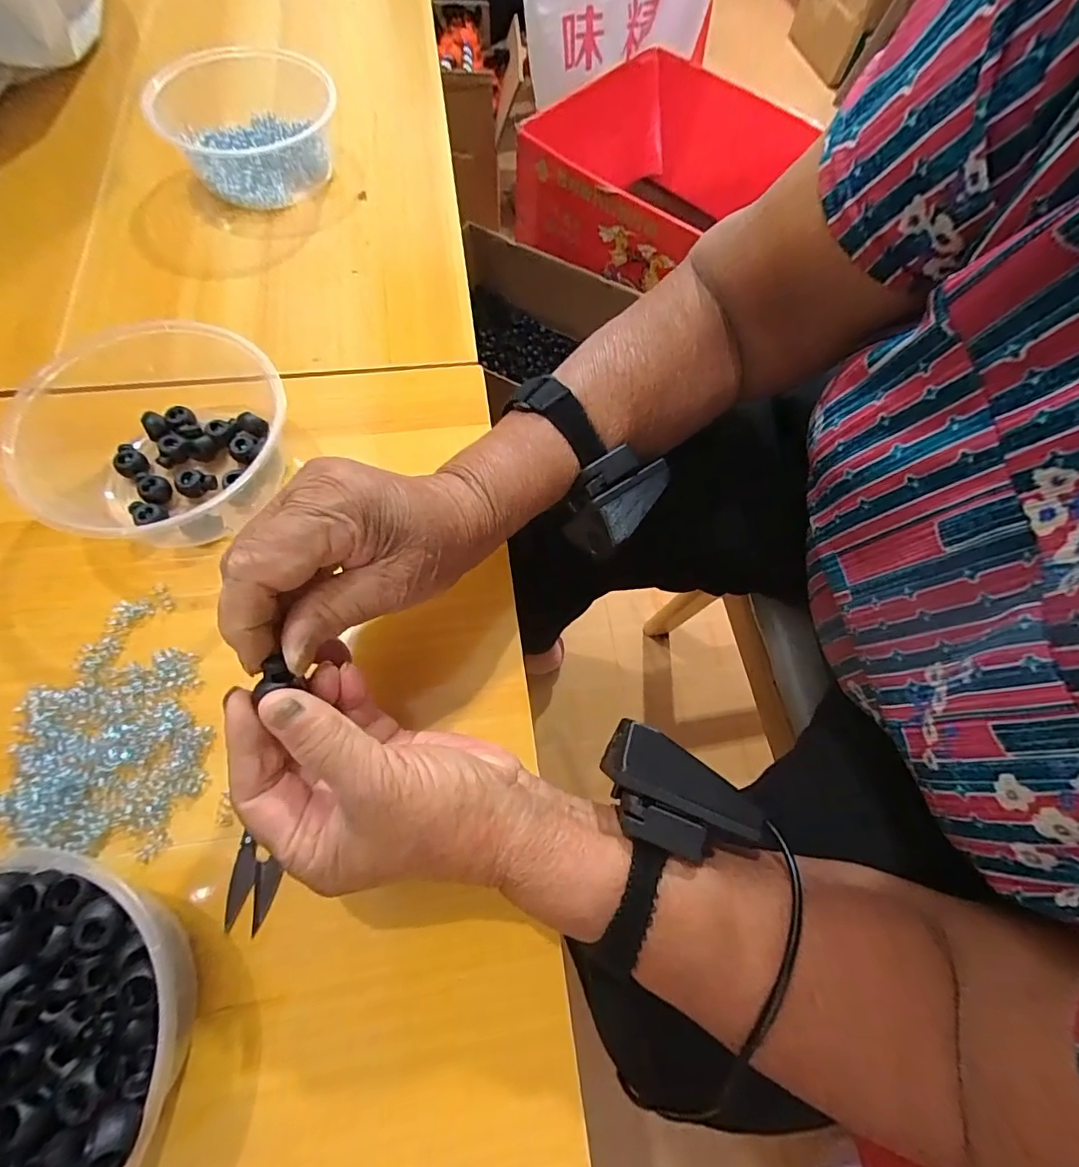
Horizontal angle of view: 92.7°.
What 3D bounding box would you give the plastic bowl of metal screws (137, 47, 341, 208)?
[{"bbox_3d":[-0.239,-0.389,0.432,0.134,0.061,0.124,1,68,-2],"label":"plastic bowl of metal screws"}]

